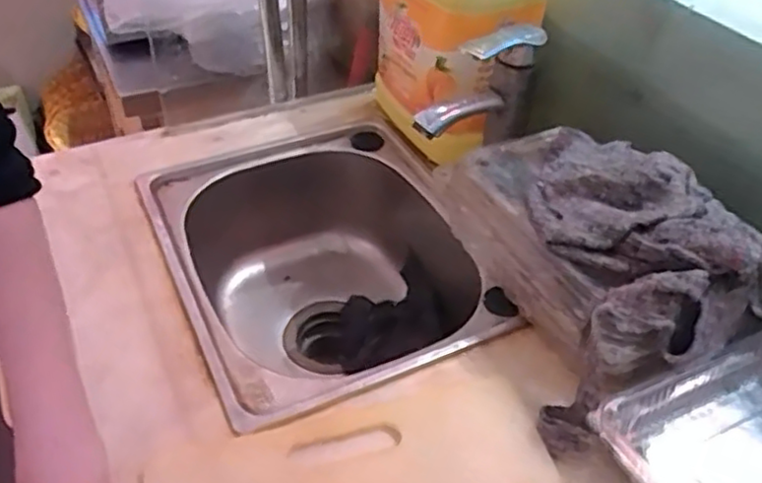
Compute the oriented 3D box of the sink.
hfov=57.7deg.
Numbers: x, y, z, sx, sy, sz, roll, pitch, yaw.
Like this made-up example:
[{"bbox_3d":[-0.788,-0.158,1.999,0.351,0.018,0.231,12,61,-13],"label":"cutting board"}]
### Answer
[{"bbox_3d":[-0.059,0.055,0.762,0.308,0.176,0.378,-17,45,-20],"label":"sink"}]

